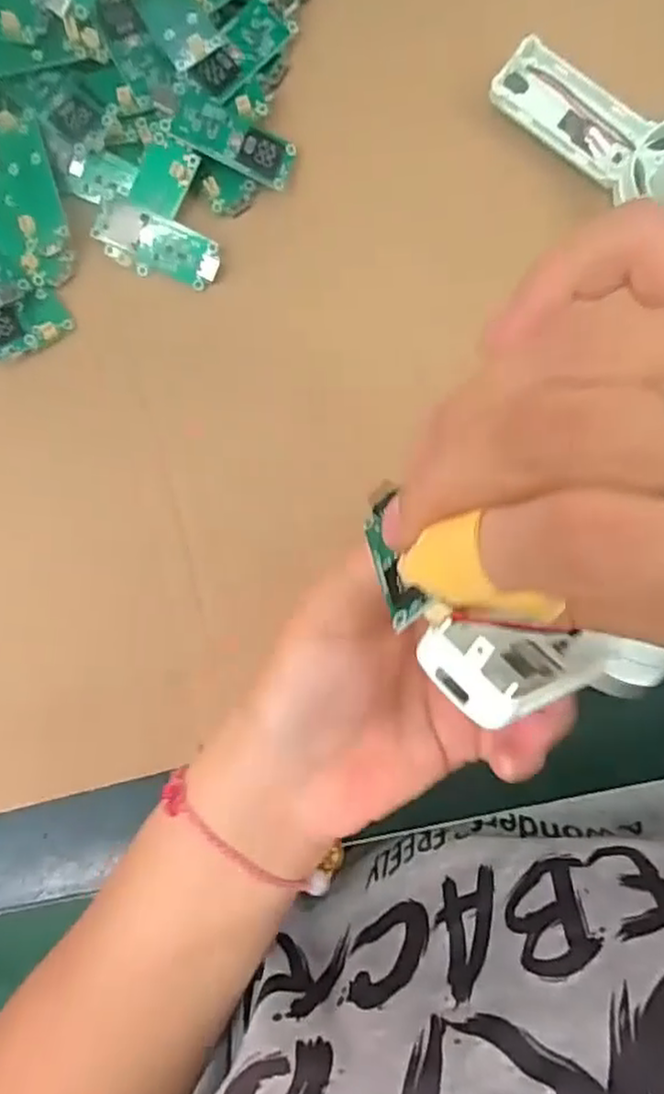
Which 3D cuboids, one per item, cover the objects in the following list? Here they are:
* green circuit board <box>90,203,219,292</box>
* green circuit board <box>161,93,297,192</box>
[{"bbox_3d":[-0.067,-0.114,0.256,0.049,0.004,0.020,21,92,2],"label":"green circuit board"},{"bbox_3d":[-0.037,-0.149,0.249,0.046,0.004,0.018,19,92,-14],"label":"green circuit board"}]

